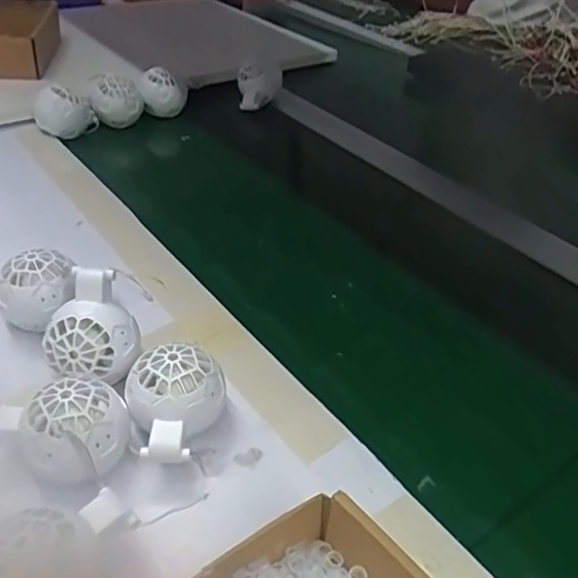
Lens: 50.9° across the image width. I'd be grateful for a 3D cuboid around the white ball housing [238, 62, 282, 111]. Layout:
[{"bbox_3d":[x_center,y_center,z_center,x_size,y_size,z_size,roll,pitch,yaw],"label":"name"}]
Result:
[{"bbox_3d":[-0.041,-0.286,0.859,0.060,0.050,0.063,4,37,-2],"label":"white ball housing"}]

